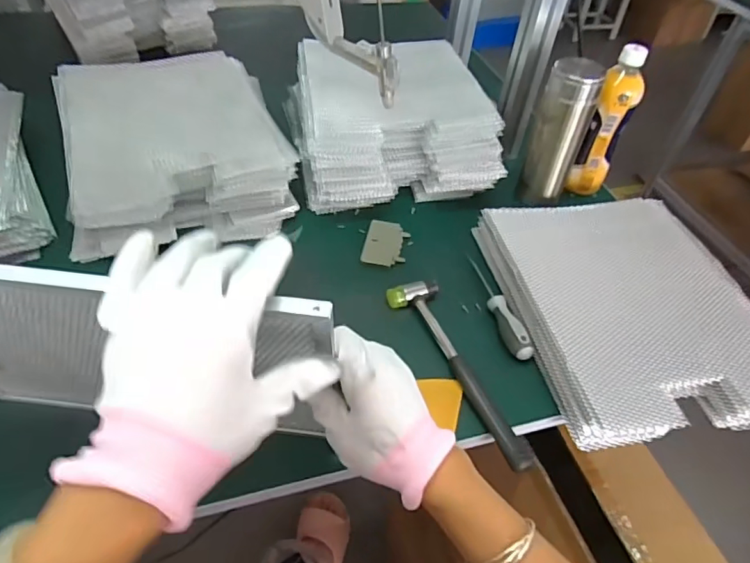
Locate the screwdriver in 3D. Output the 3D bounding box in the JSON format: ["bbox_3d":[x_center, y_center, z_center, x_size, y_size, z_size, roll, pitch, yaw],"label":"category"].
[{"bbox_3d":[0.147,0.022,0.618,0.022,0.020,0.166,-7,48,-11],"label":"screwdriver"}]

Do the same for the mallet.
[{"bbox_3d":[0.092,0.091,0.552,0.055,0.024,0.241,-16,50,-20],"label":"mallet"}]

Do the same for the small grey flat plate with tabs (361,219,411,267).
[{"bbox_3d":[0.016,-0.053,0.692,0.055,0.009,0.091,10,46,4],"label":"small grey flat plate with tabs"}]

